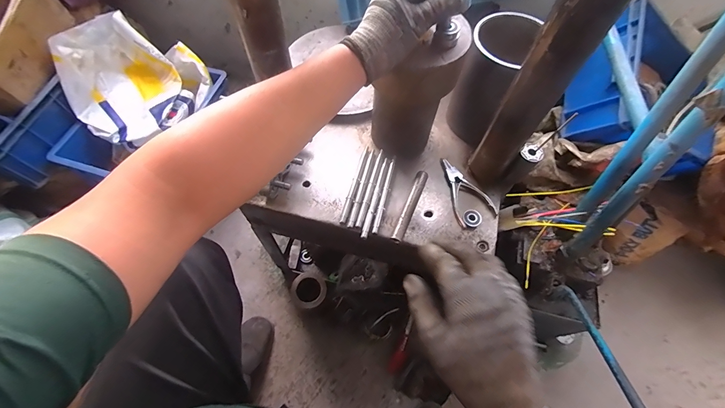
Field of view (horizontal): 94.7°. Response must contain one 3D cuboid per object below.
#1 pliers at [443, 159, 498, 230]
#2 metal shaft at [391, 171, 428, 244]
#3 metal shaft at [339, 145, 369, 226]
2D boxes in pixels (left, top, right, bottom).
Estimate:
[{"bbox_3d":[0.180,-0.027,0.599,0.070,0.015,0.130,-19,65,-11],"label":"pliers"},{"bbox_3d":[0.082,0.004,0.577,0.018,0.021,0.141,22,64,10],"label":"metal shaft"},{"bbox_3d":[-0.013,-0.038,0.601,0.010,0.009,0.164,15,63,6],"label":"metal shaft"}]

